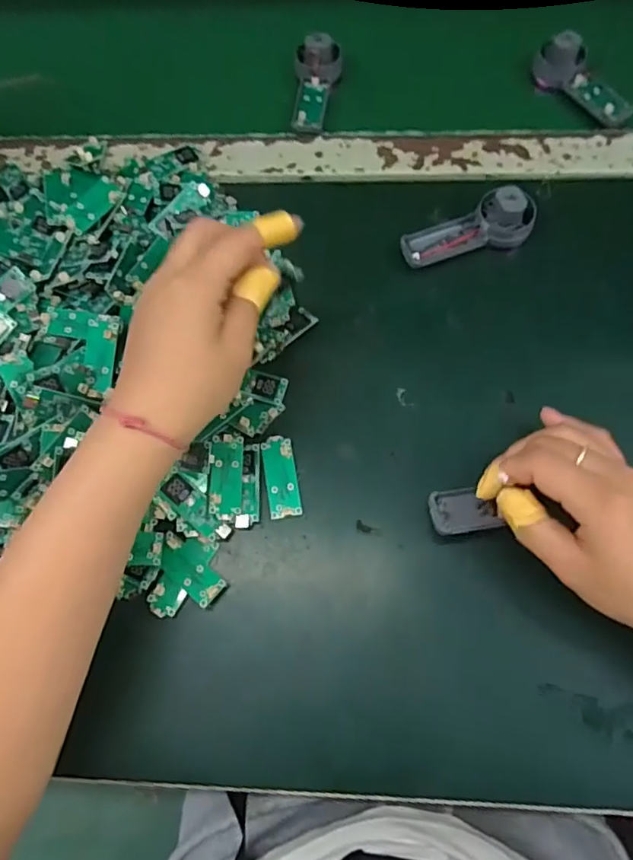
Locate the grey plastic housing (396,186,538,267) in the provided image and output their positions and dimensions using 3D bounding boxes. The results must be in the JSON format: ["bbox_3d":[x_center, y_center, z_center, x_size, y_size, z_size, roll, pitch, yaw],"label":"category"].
[{"bbox_3d":[0.103,-0.137,0.386,0.090,0.034,0.032,-12,71,-2],"label":"grey plastic housing"}]

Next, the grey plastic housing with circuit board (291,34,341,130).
[{"bbox_3d":[-0.003,-0.273,0.450,0.036,0.021,0.077,9,84,5],"label":"grey plastic housing with circuit board"}]

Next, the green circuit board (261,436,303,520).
[{"bbox_3d":[-0.022,0.028,0.345,0.019,0.004,0.050,-9,71,-1],"label":"green circuit board"}]

